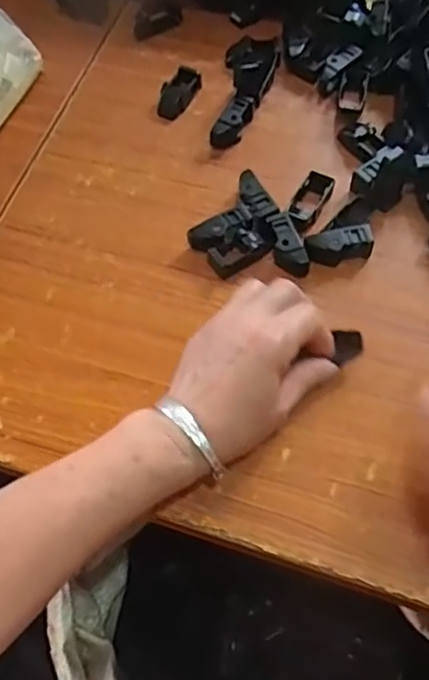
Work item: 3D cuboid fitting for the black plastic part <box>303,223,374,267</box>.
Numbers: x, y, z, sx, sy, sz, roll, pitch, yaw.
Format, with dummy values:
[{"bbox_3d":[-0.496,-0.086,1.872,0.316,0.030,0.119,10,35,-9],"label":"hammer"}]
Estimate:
[{"bbox_3d":[0.095,-0.071,0.490,0.051,0.024,0.019,-7,63,0],"label":"black plastic part"}]

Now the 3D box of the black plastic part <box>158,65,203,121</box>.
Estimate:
[{"bbox_3d":[-0.033,-0.220,0.571,0.024,0.018,0.049,25,67,15],"label":"black plastic part"}]

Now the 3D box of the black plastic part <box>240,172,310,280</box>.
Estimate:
[{"bbox_3d":[0.045,-0.091,0.501,0.022,0.020,0.096,-23,64,-8],"label":"black plastic part"}]

